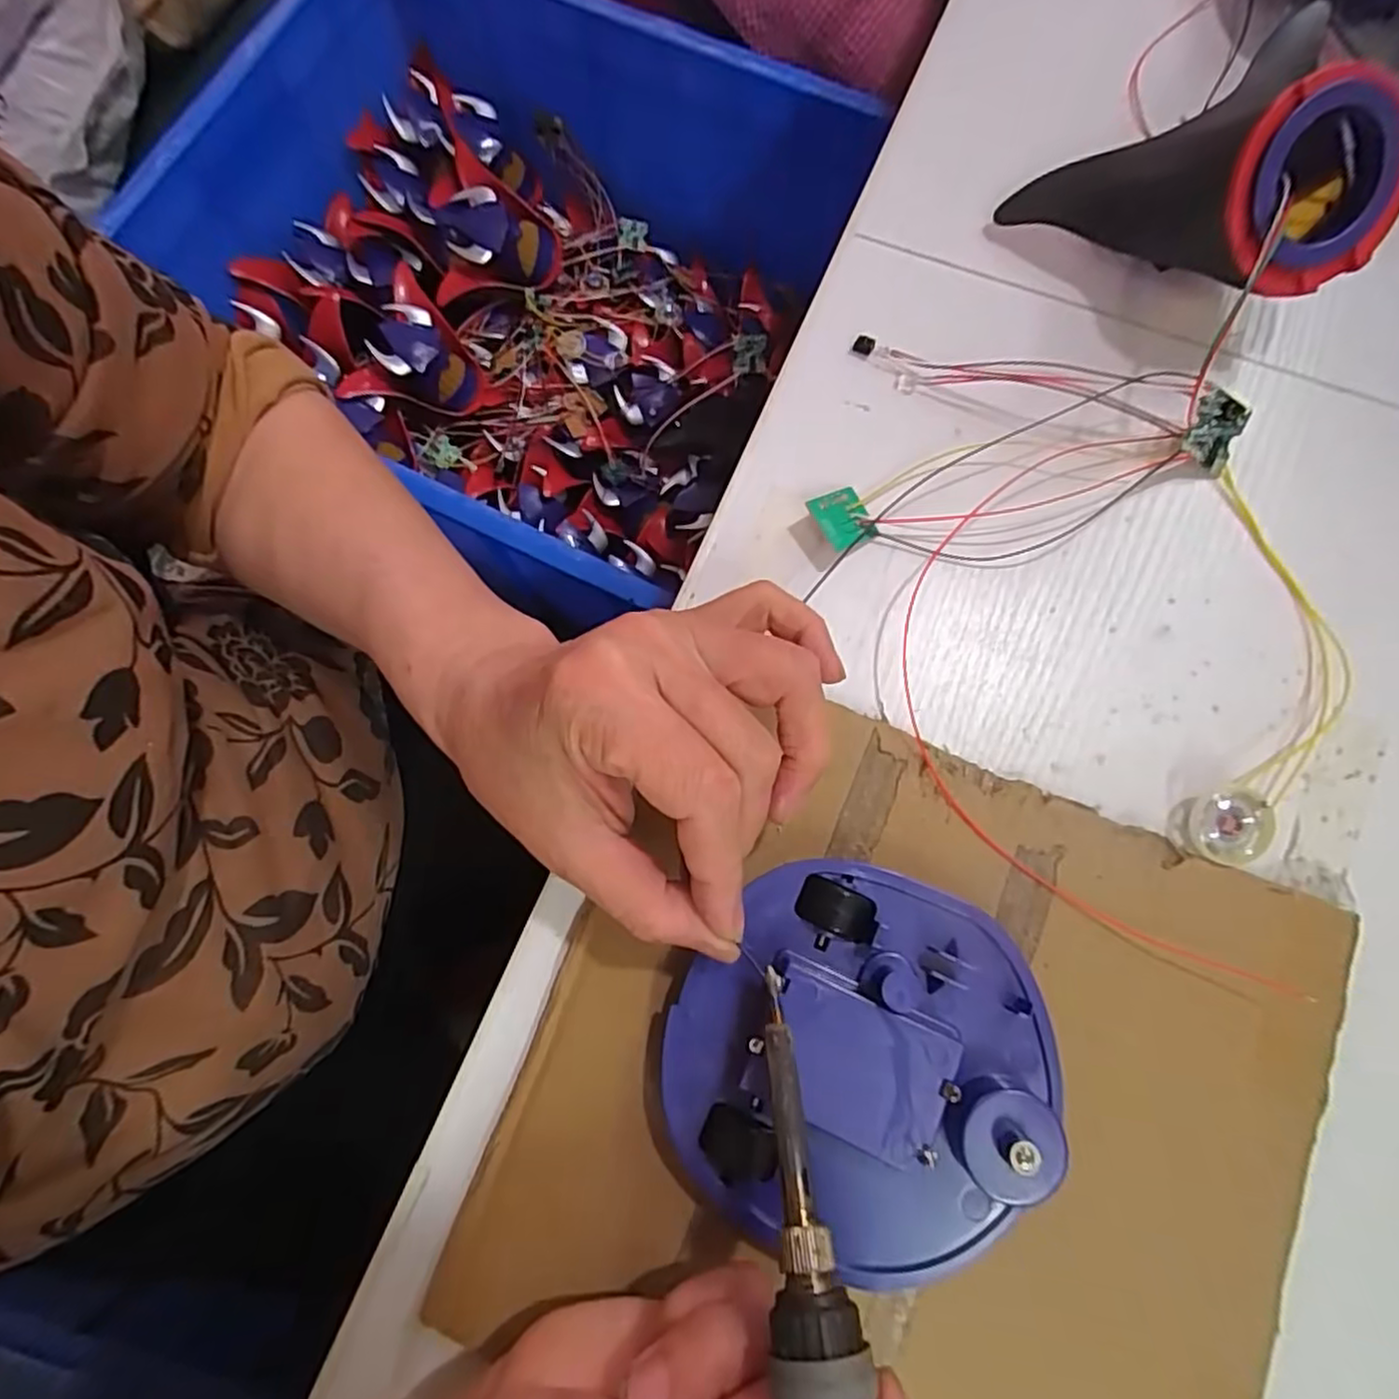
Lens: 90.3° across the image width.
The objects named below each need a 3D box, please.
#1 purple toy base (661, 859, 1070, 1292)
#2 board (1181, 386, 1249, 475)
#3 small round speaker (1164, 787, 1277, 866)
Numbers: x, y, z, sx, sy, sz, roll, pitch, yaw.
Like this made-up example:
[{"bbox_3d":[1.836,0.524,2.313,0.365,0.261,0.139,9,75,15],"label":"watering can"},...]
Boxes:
[{"bbox_3d":[0.045,0.103,0.201,0.104,0.031,0.105,0,77,1],"label":"purple toy base"},{"bbox_3d":[0.186,-0.097,0.252,0.023,0.004,0.024,13,110,-16],"label":"board"},{"bbox_3d":[0.173,0.041,0.227,0.028,0.011,0.025,0,77,1],"label":"small round speaker"}]

